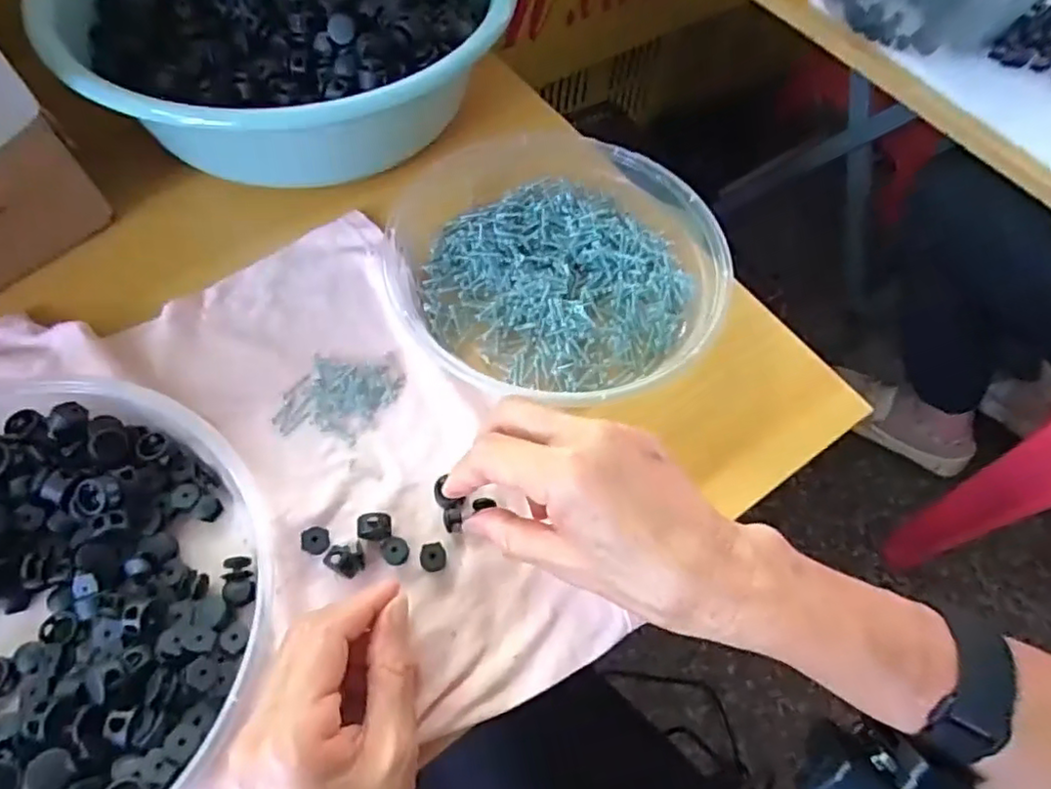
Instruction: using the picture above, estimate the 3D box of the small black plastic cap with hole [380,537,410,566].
[{"bbox_3d":[-0.066,0.080,0.327,0.013,0.007,0.013,2,61,-3],"label":"small black plastic cap with hole"}]

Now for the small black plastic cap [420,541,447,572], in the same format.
[{"bbox_3d":[-0.047,0.082,0.328,0.013,0.008,0.014,2,61,-3],"label":"small black plastic cap"}]

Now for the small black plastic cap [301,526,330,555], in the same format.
[{"bbox_3d":[-0.107,0.074,0.327,0.013,0.005,0.014,2,61,-3],"label":"small black plastic cap"}]

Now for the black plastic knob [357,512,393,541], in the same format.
[{"bbox_3d":[-0.077,0.068,0.330,0.016,0.009,0.013,4,61,-2],"label":"black plastic knob"}]

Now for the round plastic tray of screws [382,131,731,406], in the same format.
[{"bbox_3d":[0.019,-0.097,0.423,0.204,0.048,0.208,2,61,-3],"label":"round plastic tray of screws"}]

